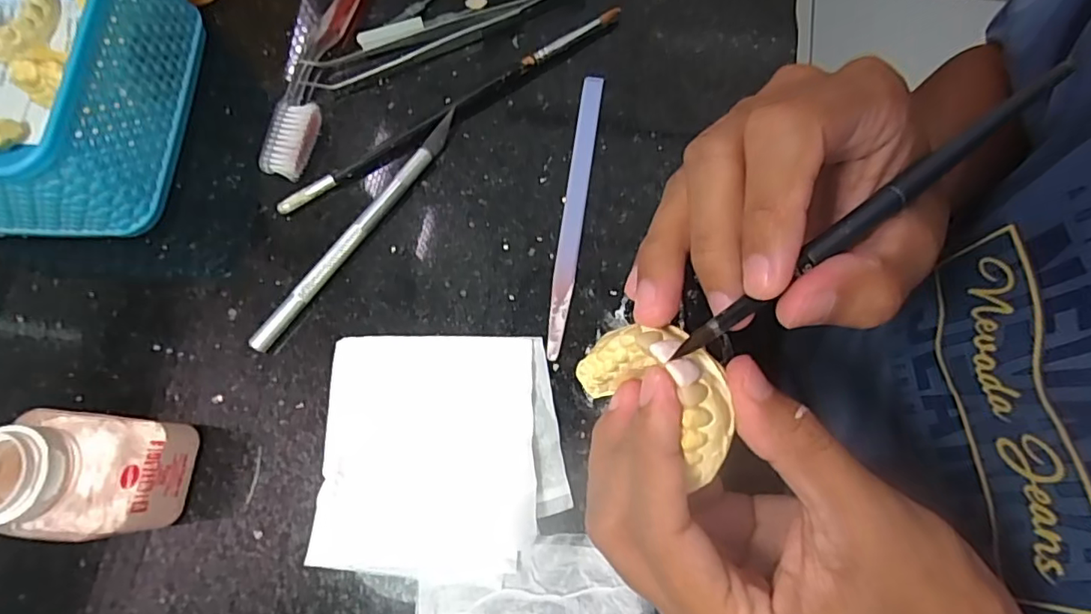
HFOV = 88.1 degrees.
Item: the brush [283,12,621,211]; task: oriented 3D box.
[{"bbox_3d":[-0.044,-0.096,0.270,0.187,0.008,0.007,-33,76,-7],"label":"brush"}]

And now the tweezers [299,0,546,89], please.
[{"bbox_3d":[-0.051,-0.138,0.280,0.141,0.009,0.018,-22,75,-4],"label":"tweezers"}]

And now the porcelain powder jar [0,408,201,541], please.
[{"bbox_3d":[-0.177,0.057,0.198,0.065,0.076,0.040,5,75,3],"label":"porcelain powder jar"}]

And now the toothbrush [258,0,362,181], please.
[{"bbox_3d":[-0.103,-0.148,0.284,0.021,0.014,0.183,13,75,5],"label":"toothbrush"}]

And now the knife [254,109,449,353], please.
[{"bbox_3d":[-0.083,-0.036,0.256,0.008,0.009,0.136,35,78,10],"label":"knife"}]

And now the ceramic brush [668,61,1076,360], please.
[{"bbox_3d":[0.100,-0.031,0.167,0.159,0.005,0.007,-34,76,-10],"label":"ceramic brush"}]

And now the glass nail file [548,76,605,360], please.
[{"bbox_3d":[0.014,-0.045,0.257,0.010,0.004,0.137,8,75,4],"label":"glass nail file"}]

